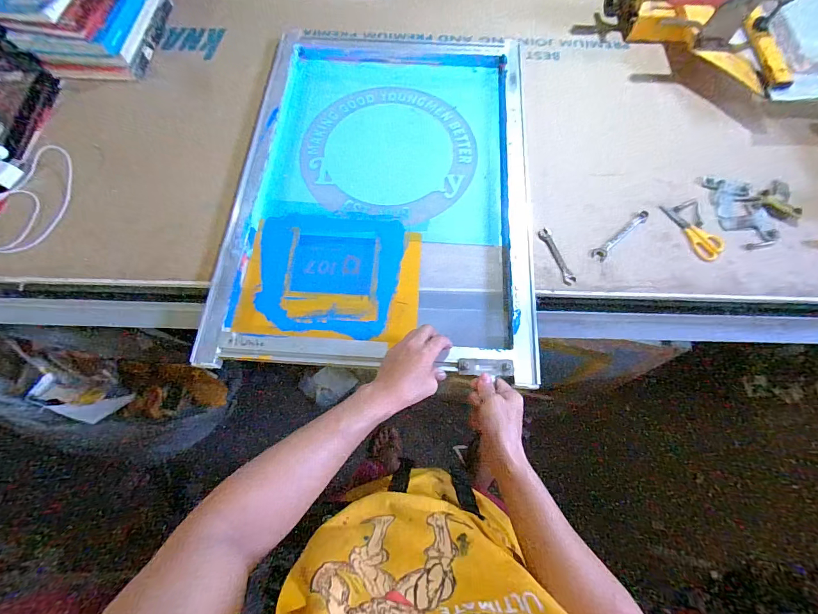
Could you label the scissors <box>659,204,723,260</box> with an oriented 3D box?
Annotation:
[{"bbox_3d":[0.528,-0.143,0.660,0.059,0.007,0.128,-23,71,-8],"label":"scissors"}]

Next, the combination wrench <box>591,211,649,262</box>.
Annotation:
[{"bbox_3d":[0.391,-0.134,0.655,0.150,0.004,0.026,-39,74,-13],"label":"combination wrench"}]

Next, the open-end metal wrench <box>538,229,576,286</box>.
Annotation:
[{"bbox_3d":[0.265,-0.091,0.640,0.024,0.005,0.114,-19,71,-7],"label":"open-end metal wrench"}]

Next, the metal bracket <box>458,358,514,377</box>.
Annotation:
[{"bbox_3d":[0.119,0.093,0.547,0.084,0.014,0.026,1,69,4],"label":"metal bracket"}]

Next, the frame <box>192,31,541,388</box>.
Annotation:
[{"bbox_3d":[-0.040,-0.252,0.688,0.522,0.039,0.739,4,70,1],"label":"frame"}]

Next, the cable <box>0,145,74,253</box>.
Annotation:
[{"bbox_3d":[-0.737,-0.215,0.684,0.148,0.027,0.225,-1,70,-1],"label":"cable"}]

